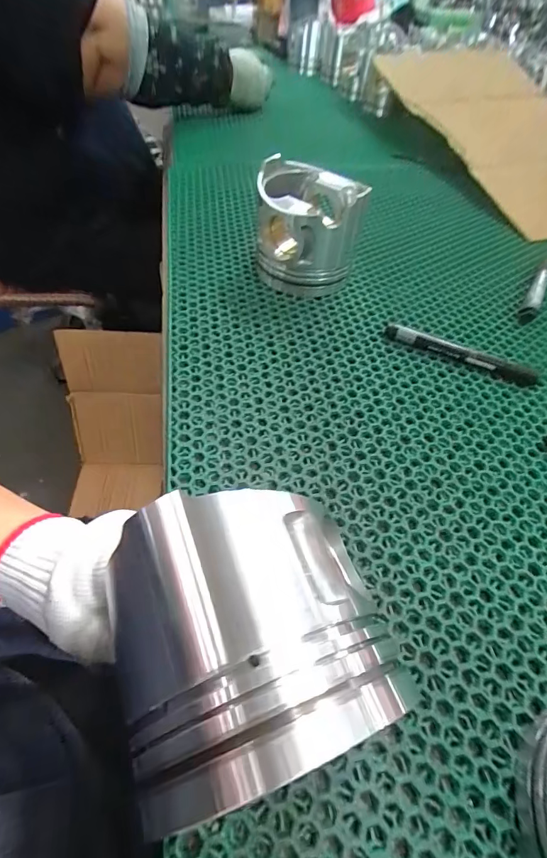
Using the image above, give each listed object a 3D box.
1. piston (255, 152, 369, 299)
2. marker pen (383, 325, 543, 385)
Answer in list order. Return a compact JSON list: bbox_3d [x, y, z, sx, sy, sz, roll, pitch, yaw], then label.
[{"bbox_3d":[0.037,-0.209,0.421,0.103,0.097,0.103,10,54,4],"label":"piston"},{"bbox_3d":[0.179,-0.072,0.382,0.142,0.015,0.019,21,55,11],"label":"marker pen"}]

